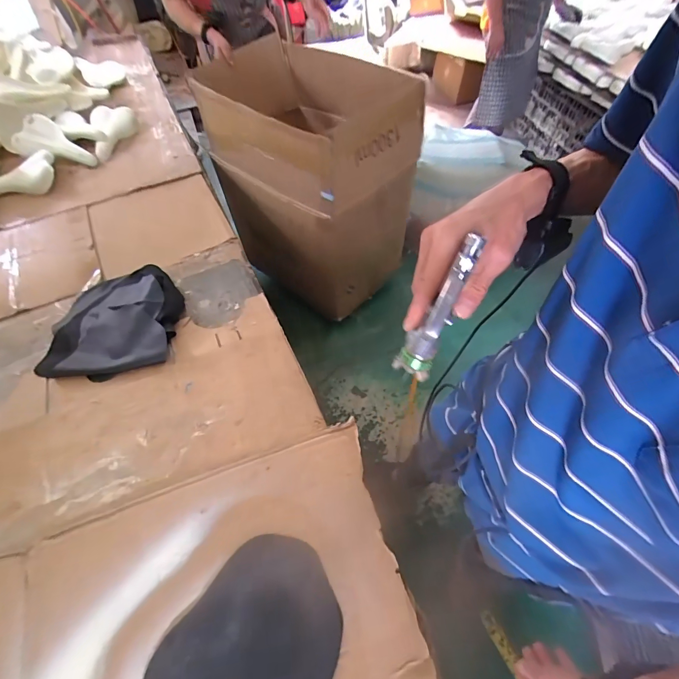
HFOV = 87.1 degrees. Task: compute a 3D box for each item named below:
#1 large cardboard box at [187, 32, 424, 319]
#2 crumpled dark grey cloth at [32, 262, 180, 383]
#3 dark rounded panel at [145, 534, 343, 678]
[{"bbox_3d":[-0.104,-0.570,1.428,0.596,0.774,0.493,37,66,21],"label":"large cardboard box"},{"bbox_3d":[-0.516,-0.054,0.811,0.299,0.085,0.315,-6,55,-3],"label":"crumpled dark grey cloth"},{"bbox_3d":[-0.129,0.411,0.518,0.251,0.019,0.211,-1,55,0],"label":"dark rounded panel"}]

